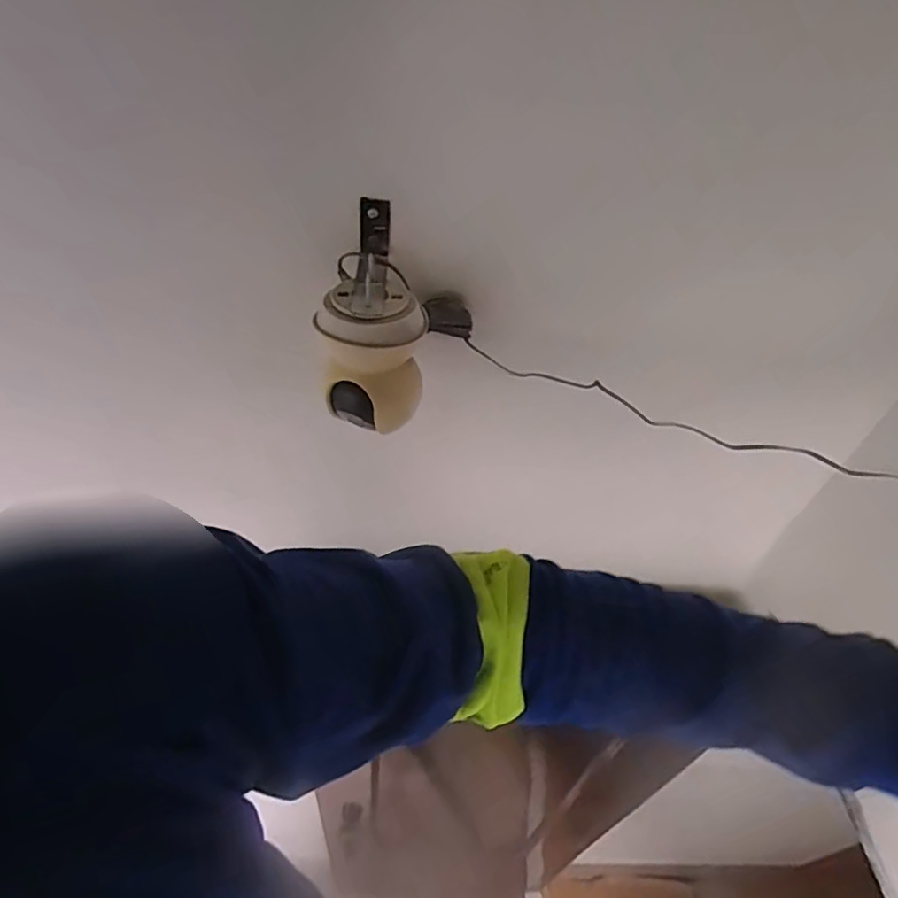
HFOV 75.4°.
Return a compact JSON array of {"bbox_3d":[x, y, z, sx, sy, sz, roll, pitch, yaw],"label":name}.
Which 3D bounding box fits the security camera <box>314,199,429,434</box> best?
[{"bbox_3d":[-0.056,-0.097,0.456,0.078,0.127,0.115,2,46,-4],"label":"security camera"}]

